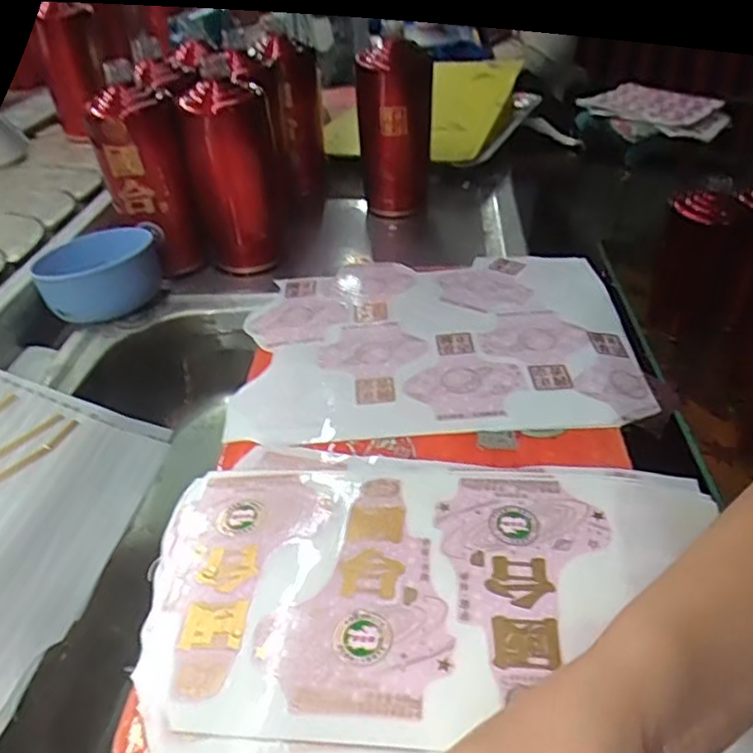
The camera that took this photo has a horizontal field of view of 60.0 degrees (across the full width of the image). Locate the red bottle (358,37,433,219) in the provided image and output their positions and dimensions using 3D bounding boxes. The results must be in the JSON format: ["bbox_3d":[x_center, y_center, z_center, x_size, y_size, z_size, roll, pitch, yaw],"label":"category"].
[{"bbox_3d":[0.019,-0.253,0.691,0.077,0.184,0.063,3,40,2],"label":"red bottle"}]

